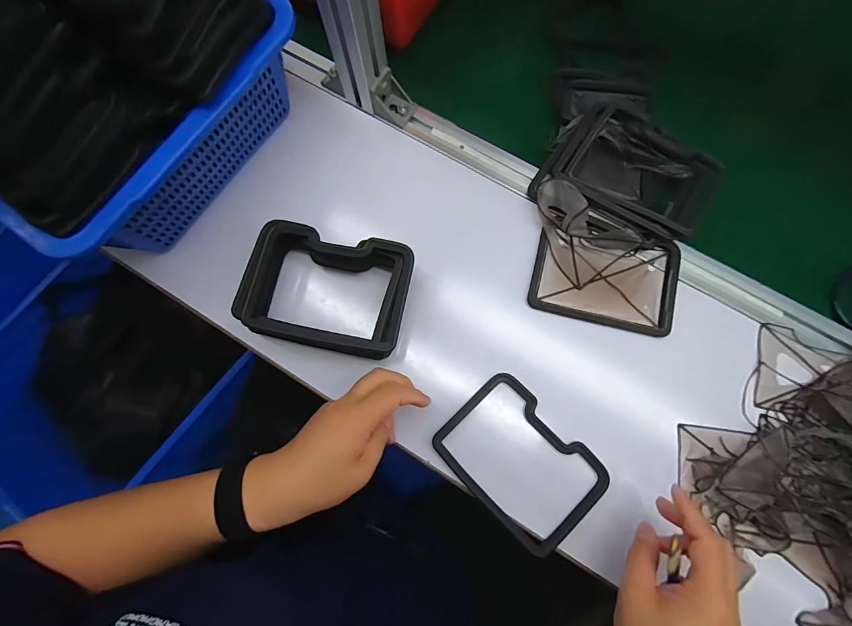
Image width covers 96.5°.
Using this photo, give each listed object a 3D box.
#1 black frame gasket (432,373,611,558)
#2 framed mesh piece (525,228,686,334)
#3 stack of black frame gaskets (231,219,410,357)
[{"bbox_3d":[0.093,0.144,0.372,0.108,0.008,0.150,-44,80,-7],"label":"black frame gasket"},{"bbox_3d":[0.190,-0.037,0.408,0.146,0.016,0.095,14,79,4],"label":"framed mesh piece"},{"bbox_3d":[-0.096,-0.021,0.382,0.160,0.054,0.116,14,79,4],"label":"stack of black frame gaskets"}]

